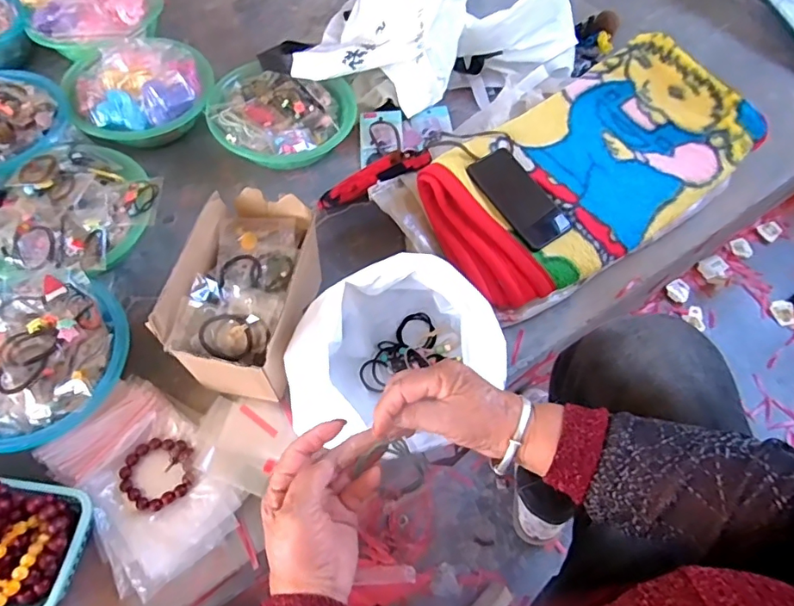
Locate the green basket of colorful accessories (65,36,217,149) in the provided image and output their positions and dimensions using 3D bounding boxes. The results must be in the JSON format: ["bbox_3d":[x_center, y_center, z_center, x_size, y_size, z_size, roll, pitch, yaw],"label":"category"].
[{"bbox_3d":[-0.426,-0.354,0.853,0.222,0.093,0.200,-17,64,-12],"label":"green basket of colorful accessories"}]

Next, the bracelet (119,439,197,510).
[{"bbox_3d":[-0.285,0.203,0.609,0.080,0.012,0.081,1,61,-2],"label":"bracelet"}]

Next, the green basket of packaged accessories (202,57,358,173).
[{"bbox_3d":[-0.195,-0.304,0.857,0.232,0.081,0.197,11,62,3],"label":"green basket of packaged accessories"}]

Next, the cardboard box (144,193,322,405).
[{"bbox_3d":[-0.176,0.001,0.634,0.137,0.166,0.221,12,62,4],"label":"cardboard box"}]

